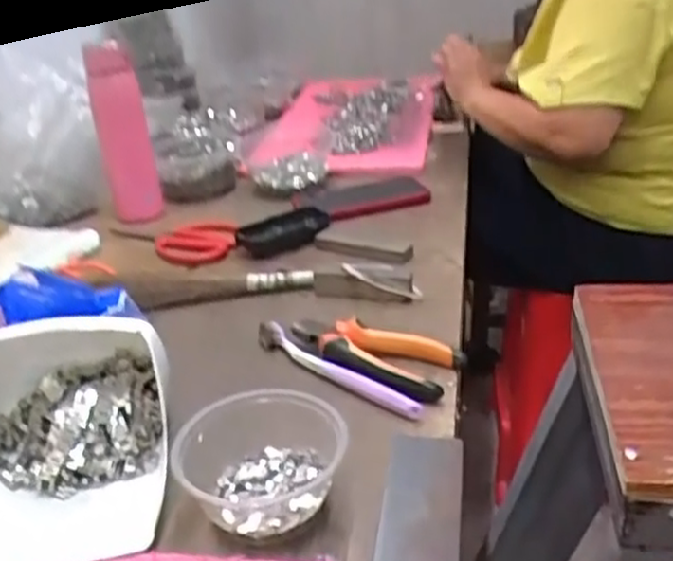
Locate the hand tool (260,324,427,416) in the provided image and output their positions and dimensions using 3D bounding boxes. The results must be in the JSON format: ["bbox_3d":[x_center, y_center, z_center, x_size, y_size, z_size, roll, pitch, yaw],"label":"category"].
[{"bbox_3d":[-0.004,0.072,0.595,0.016,0.018,0.178,-26,33,-36],"label":"hand tool"}]

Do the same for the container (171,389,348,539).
[{"bbox_3d":[-0.049,0.117,0.471,0.109,0.050,0.089,-7,26,-3],"label":"container"}]

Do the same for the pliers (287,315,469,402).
[{"bbox_3d":[0.025,0.064,0.602,0.144,0.025,0.073,8,29,26],"label":"pliers"}]

